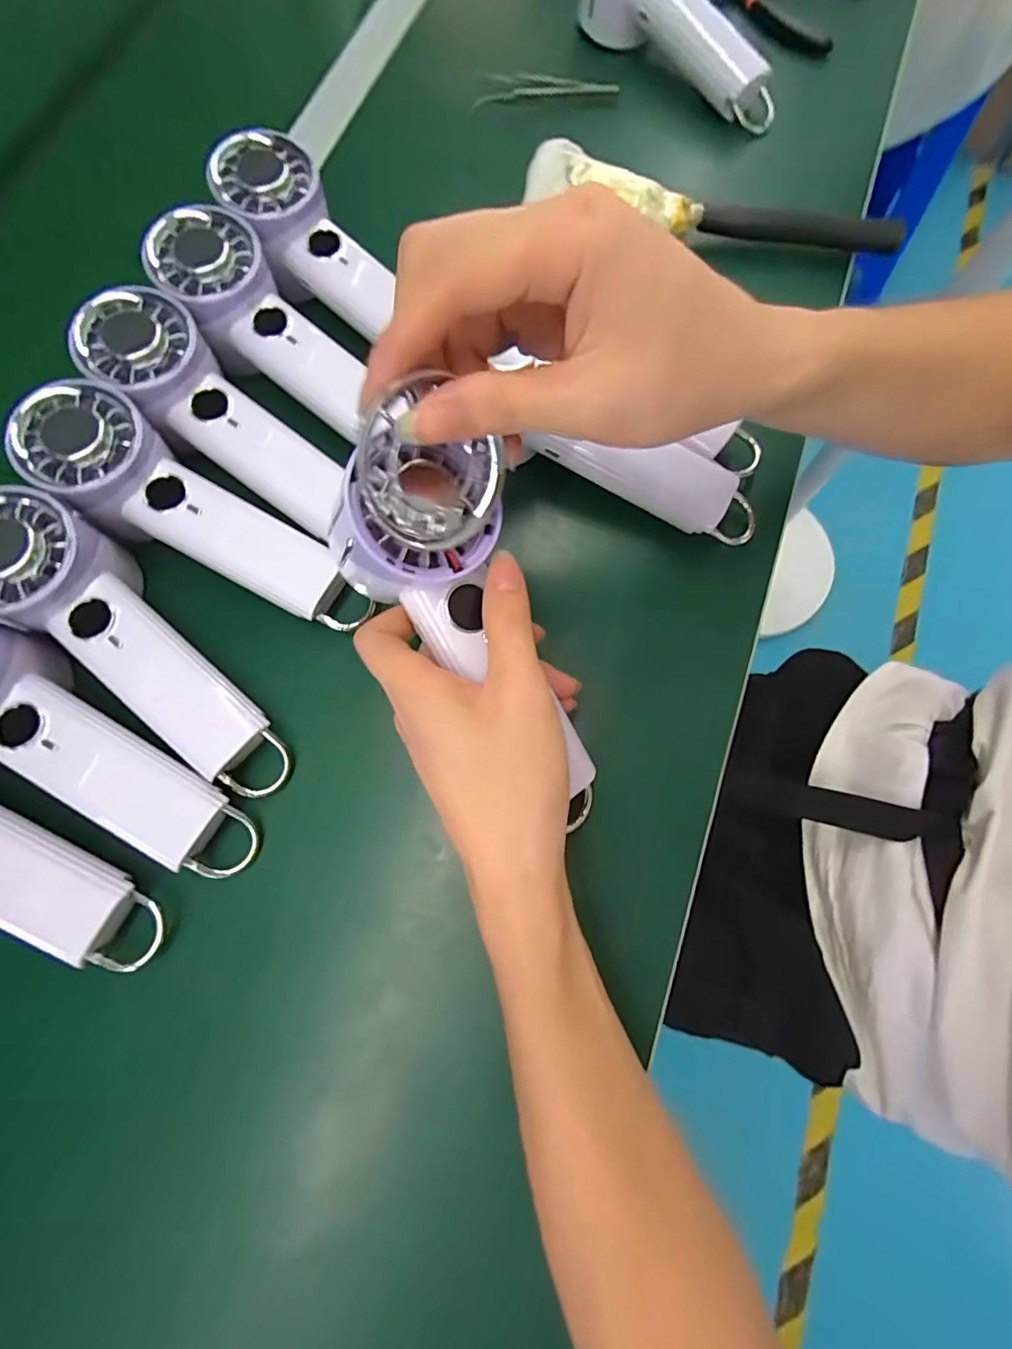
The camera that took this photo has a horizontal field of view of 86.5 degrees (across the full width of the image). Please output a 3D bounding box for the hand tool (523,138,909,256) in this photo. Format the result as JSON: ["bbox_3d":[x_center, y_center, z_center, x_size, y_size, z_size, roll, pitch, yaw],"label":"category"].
[{"bbox_3d":[0.140,-0.309,0.354,0.246,0.036,0.055,14,75,5],"label":"hand tool"}]

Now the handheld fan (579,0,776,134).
[{"bbox_3d":[0.135,-0.490,0.407,0.055,0.067,0.187,-43,90,-10],"label":"handheld fan"}]

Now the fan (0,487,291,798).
[{"bbox_3d":[-0.193,-0.012,0.276,0.191,0.038,0.062,46,80,-7],"label":"fan"}]

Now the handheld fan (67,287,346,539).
[{"bbox_3d":[-0.159,-0.145,0.306,0.162,0.035,0.056,41,79,-8],"label":"handheld fan"}]

